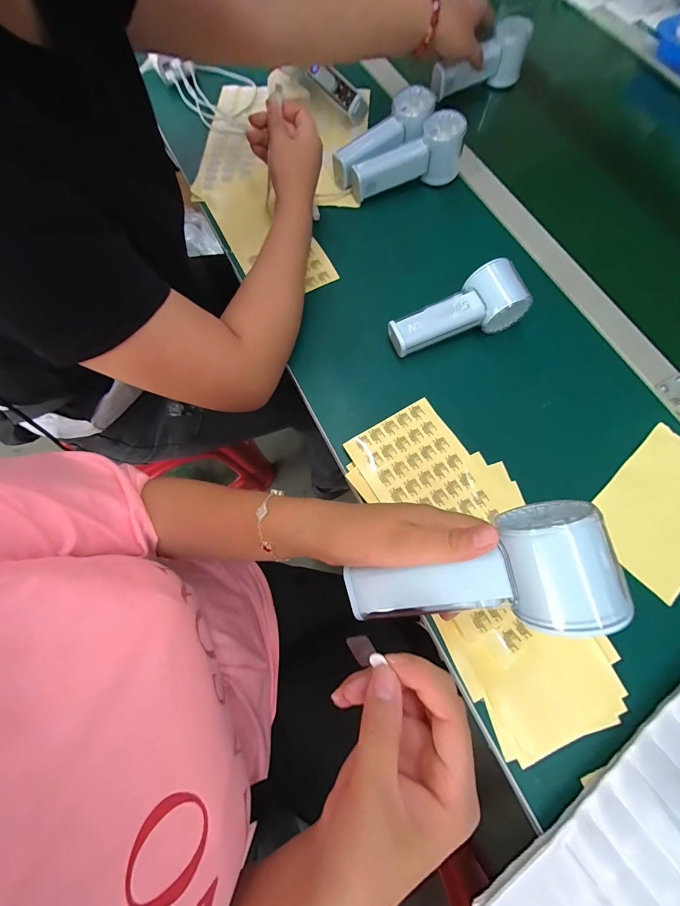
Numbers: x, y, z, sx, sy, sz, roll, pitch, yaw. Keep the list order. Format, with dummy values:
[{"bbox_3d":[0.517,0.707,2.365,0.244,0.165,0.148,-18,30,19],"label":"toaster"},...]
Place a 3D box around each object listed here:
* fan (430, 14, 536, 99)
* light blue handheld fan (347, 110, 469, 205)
[{"bbox_3d":[0.215,-0.596,0.531,0.162,0.057,0.048,-30,75,-10],"label":"fan"},{"bbox_3d":[0.088,-0.394,0.464,0.151,0.064,0.050,-15,73,-6],"label":"light blue handheld fan"}]

